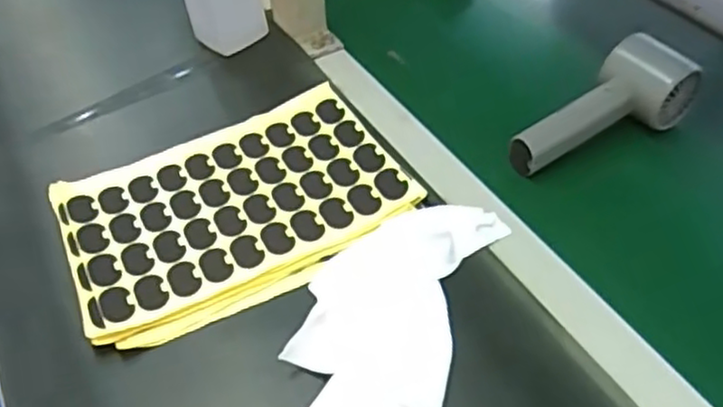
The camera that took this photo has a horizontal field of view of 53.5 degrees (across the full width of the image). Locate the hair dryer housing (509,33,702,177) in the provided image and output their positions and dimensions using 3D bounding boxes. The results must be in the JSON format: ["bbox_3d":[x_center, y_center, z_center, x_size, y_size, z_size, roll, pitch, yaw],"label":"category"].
[{"bbox_3d":[0.178,-0.063,0.524,0.148,0.050,0.057,-33,53,-27],"label":"hair dryer housing"}]

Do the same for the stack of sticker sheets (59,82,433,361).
[{"bbox_3d":[-0.090,0.001,0.504,0.226,0.012,0.158,-23,49,-17],"label":"stack of sticker sheets"}]

